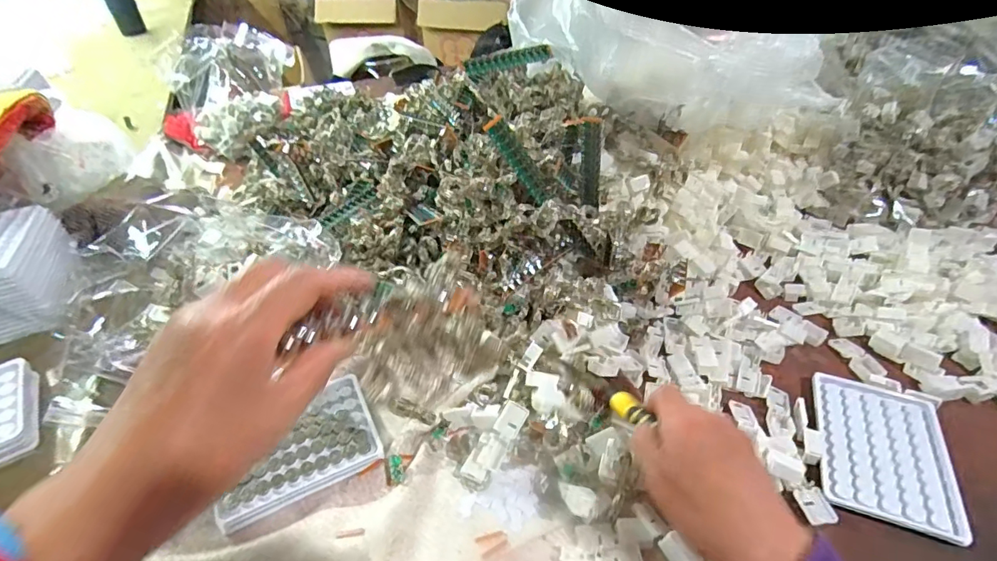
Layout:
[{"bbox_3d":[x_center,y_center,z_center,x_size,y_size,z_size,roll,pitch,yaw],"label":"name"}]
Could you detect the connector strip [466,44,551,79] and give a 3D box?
[{"bbox_3d":[0.015,-0.272,0.619,0.119,0.017,0.021,-21,45,-19],"label":"connector strip"}]

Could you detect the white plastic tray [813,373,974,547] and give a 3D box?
[{"bbox_3d":[0.314,0.135,0.411,0.093,0.005,0.128,12,42,19],"label":"white plastic tray"}]

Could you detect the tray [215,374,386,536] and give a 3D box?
[{"bbox_3d":[-0.170,0.136,0.425,0.125,0.010,0.097,-21,42,-19],"label":"tray"}]

